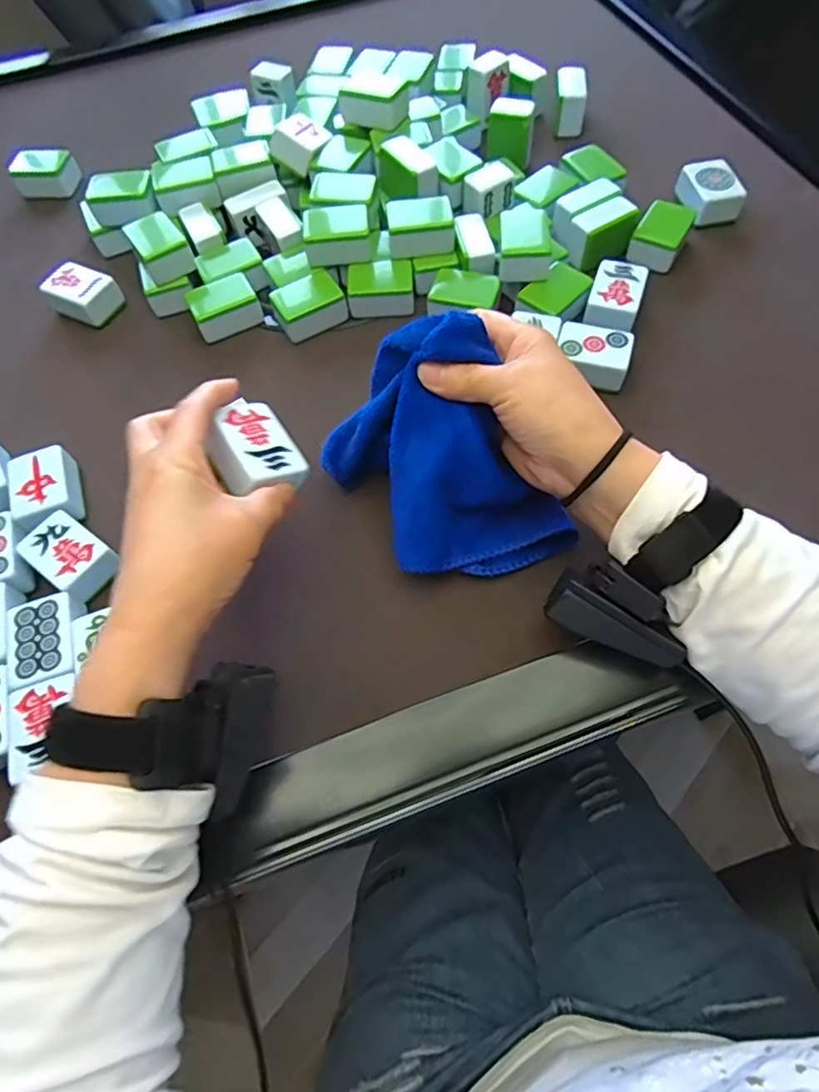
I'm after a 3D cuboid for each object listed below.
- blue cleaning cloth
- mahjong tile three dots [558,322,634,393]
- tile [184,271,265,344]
[{"bbox_3d":[0.020,-0.052,0.345,0.097,0.101,0.138,-32,66,-13],"label":"blue cleaning cloth"},{"bbox_3d":[0.134,-0.139,0.426,0.049,0.019,0.042,9,64,7],"label":"mahjong tile three dots"},{"bbox_3d":[-0.149,-0.192,0.476,0.052,0.028,0.037,-26,64,-10],"label":"tile"}]

